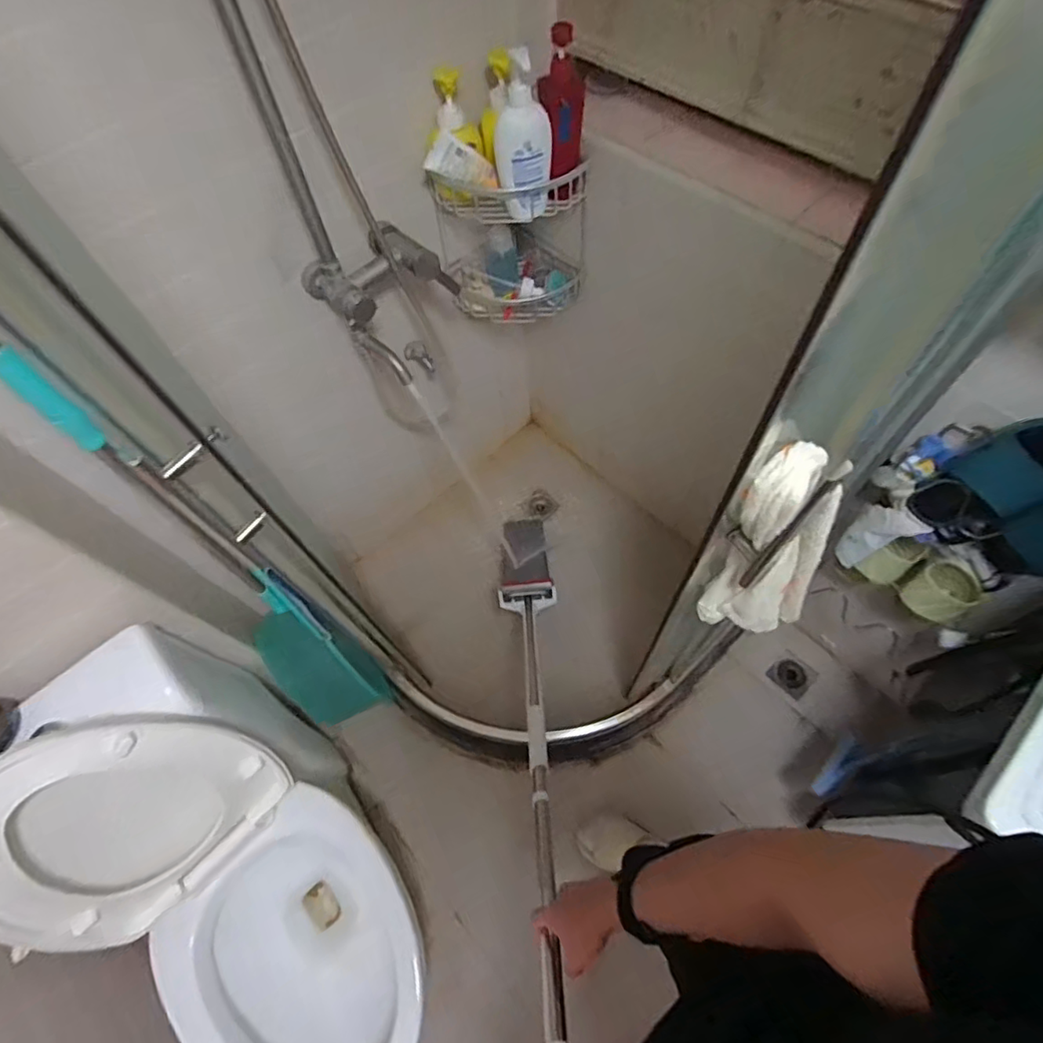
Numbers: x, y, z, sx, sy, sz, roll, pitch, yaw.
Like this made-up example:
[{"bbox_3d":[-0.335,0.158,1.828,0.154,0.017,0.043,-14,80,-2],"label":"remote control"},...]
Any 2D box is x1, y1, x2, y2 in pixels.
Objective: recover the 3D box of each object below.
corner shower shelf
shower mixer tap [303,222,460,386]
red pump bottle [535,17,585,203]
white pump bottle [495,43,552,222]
[{"bbox_3d":[-0.013,-0.577,1.182,0.269,0.301,0.202,-26,63,-10],"label":"corner shower shelf"},{"bbox_3d":[-0.251,-0.419,1.053,0.214,0.167,0.195,35,70,20],"label":"shower mixer tap"},{"bbox_3d":[0.071,-0.674,0.957,0.068,0.226,0.085,-13,62,-3],"label":"red pump bottle"},{"bbox_3d":[0.003,-0.630,0.950,0.094,0.238,0.053,-5,62,1],"label":"white pump bottle"}]

